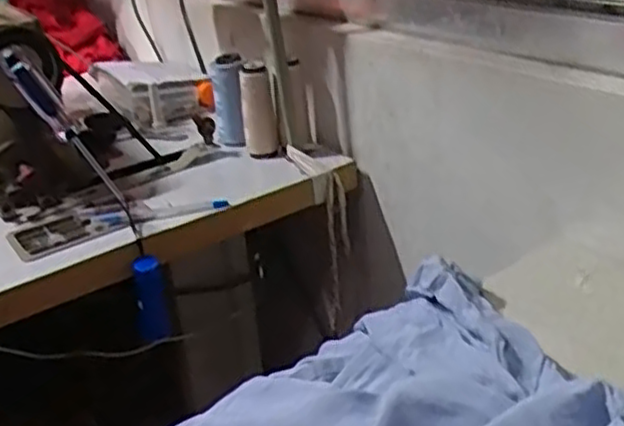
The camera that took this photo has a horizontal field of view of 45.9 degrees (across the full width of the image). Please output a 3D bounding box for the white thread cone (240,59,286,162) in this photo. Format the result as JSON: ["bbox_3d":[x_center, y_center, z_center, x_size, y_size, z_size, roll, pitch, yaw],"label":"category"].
[{"bbox_3d":[-0.064,-0.126,0.931,0.045,0.117,0.038,-8,26,-6],"label":"white thread cone"}]

